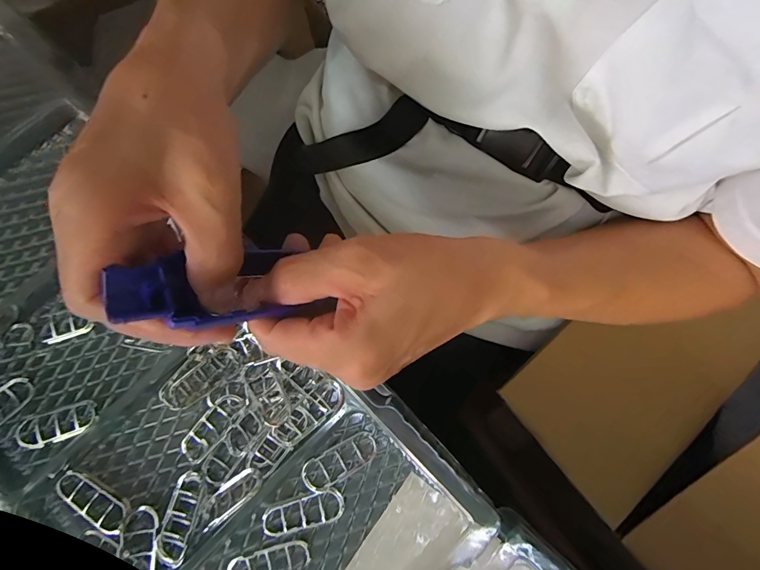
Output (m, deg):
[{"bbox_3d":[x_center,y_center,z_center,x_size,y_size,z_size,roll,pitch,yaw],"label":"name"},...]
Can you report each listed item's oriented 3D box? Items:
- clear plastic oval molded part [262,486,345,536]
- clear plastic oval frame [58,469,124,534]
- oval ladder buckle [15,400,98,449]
[{"bbox_3d":[-0.050,0.149,0.267,0.054,0.010,0.020,-18,79,-5],"label":"clear plastic oval molded part"},{"bbox_3d":[-0.187,0.142,0.264,0.053,0.005,0.020,30,68,5],"label":"clear plastic oval frame"},{"bbox_3d":[-0.219,0.095,0.275,0.056,0.006,0.021,-18,79,-5],"label":"oval ladder buckle"}]

